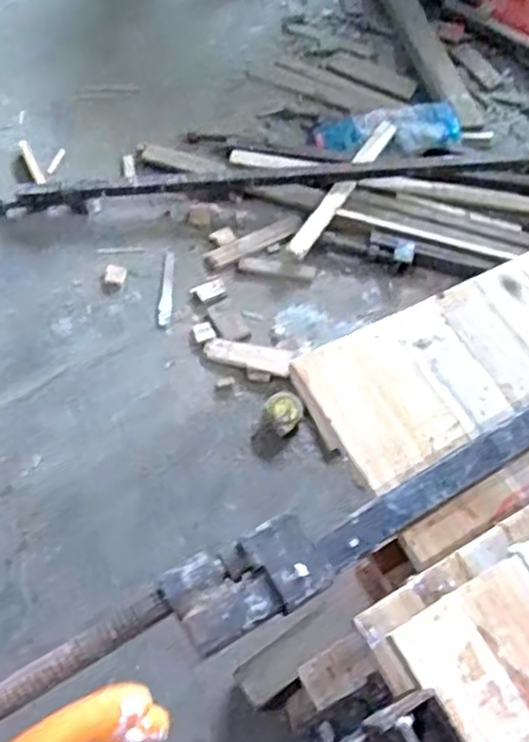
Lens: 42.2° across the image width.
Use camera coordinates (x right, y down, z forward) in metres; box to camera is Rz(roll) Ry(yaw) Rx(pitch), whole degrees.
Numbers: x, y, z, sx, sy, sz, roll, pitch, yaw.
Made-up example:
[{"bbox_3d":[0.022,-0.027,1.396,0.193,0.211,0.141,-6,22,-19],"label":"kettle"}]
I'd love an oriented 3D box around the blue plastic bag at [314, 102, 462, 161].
[{"bbox_3d":[0.293,-0.573,1.651,0.341,0.046,0.143,-3,61,11],"label":"blue plastic bag"}]

